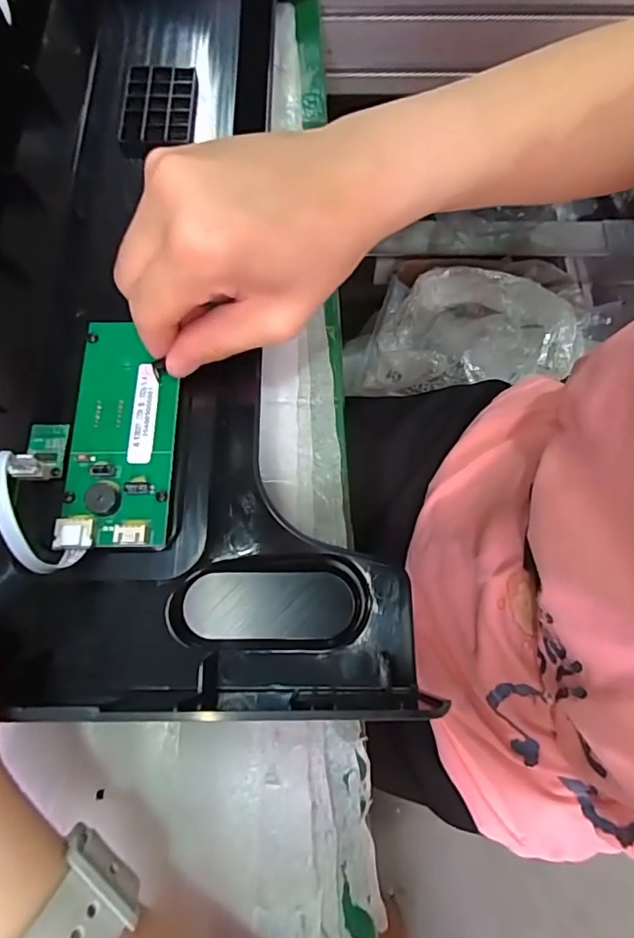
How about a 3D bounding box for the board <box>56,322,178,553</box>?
[{"bbox_3d":[-0.089,-0.019,0.241,0.049,0.008,0.110,-6,69,-3],"label":"board"}]

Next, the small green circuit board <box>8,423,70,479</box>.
[{"bbox_3d":[-0.122,-0.009,0.232,0.017,0.017,0.030,-2,71,-1],"label":"small green circuit board"}]

